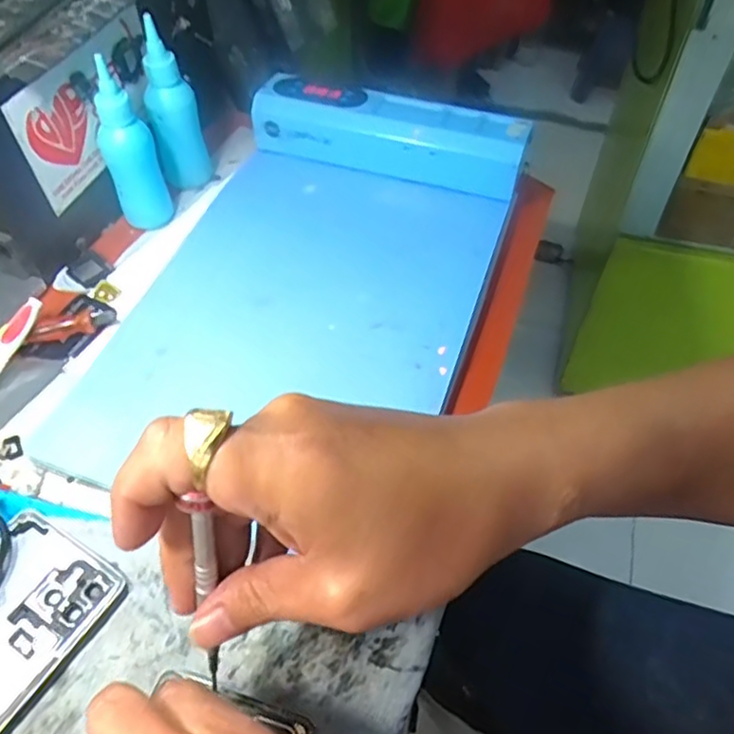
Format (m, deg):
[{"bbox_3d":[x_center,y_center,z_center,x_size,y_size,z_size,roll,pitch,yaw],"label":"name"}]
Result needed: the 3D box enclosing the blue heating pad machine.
[{"bbox_3d":[-0.034,-0.059,0.416,0.211,0.065,0.339,16,54,13],"label":"blue heating pad machine"}]

